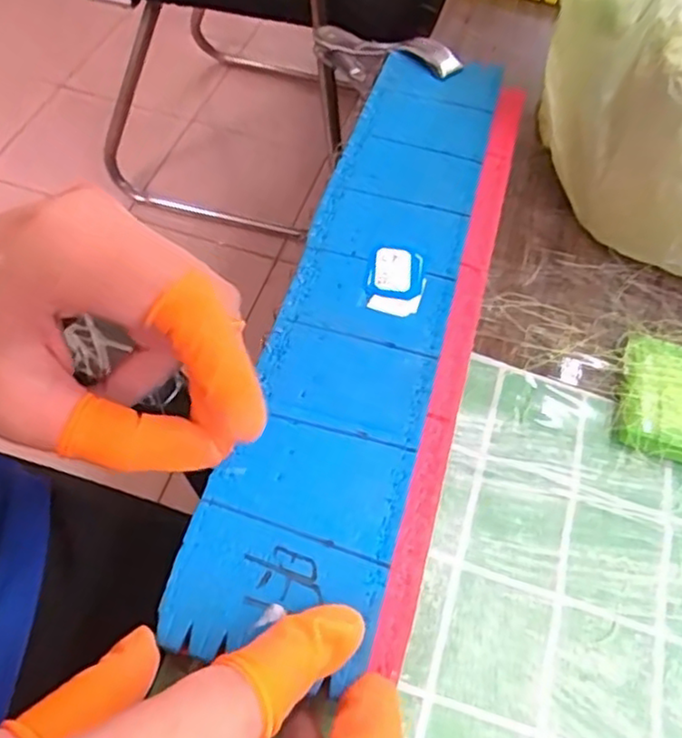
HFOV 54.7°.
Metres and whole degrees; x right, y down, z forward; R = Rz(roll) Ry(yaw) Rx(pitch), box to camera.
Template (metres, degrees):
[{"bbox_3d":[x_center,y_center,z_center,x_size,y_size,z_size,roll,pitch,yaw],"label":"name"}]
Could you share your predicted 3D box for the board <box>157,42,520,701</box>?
[{"bbox_3d":[0.023,-0.038,0.303,0.084,0.018,0.336,16,57,6],"label":"board"}]

